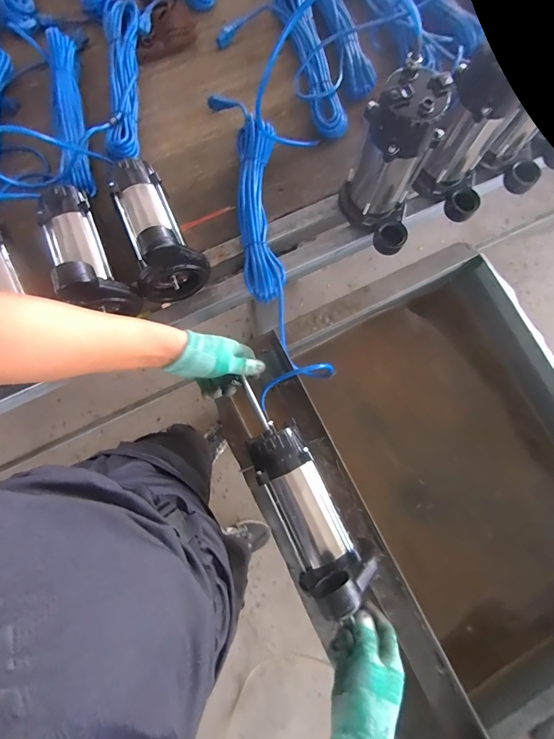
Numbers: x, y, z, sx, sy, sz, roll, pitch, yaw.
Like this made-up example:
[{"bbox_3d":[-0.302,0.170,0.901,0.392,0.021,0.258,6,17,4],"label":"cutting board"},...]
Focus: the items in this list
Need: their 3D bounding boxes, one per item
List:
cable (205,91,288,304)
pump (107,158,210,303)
[{"bbox_3d":[-0.047,-0.337,0.648,0.102,0.056,0.439,-8,80,-3],"label":"cable"},{"bbox_3d":[-0.221,-0.246,0.578,0.117,0.157,0.226,-29,82,-6],"label":"pump"}]

